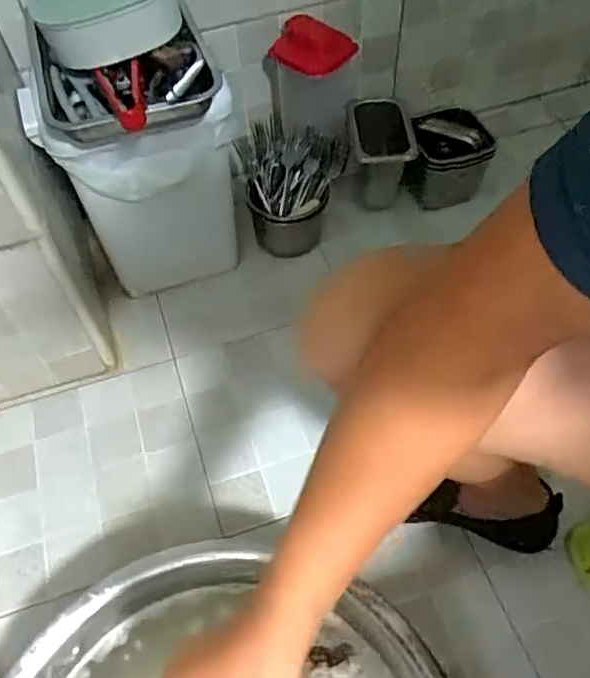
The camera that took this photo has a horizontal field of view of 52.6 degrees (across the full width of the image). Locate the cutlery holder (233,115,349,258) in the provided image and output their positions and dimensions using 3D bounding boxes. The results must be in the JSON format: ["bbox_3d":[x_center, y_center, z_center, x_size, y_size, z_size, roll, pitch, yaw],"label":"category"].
[{"bbox_3d":[-0.004,-0.254,1.007,0.172,0.165,0.153,-2,55,1],"label":"cutlery holder"}]

